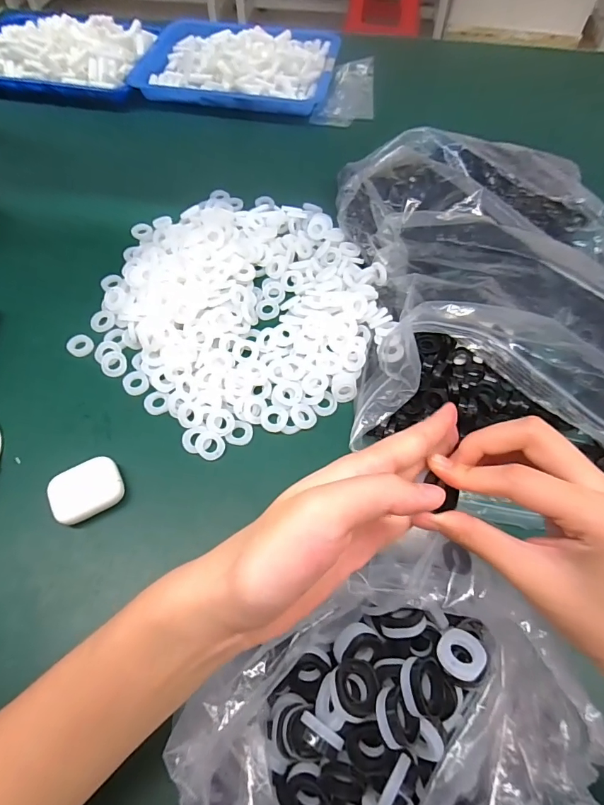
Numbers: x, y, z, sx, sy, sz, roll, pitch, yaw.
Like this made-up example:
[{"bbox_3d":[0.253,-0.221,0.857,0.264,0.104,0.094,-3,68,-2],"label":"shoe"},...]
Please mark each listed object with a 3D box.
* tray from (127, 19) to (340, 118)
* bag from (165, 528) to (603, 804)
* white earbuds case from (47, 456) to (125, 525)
[{"bbox_3d":[-0.111,-0.618,0.774,0.335,0.042,0.261,10,60,6],"label":"tray"},{"bbox_3d":[0.056,0.189,0.242,0.226,0.079,0.160,-30,64,-16],"label":"bag"},{"bbox_3d":[-0.185,0.078,0.373,0.057,0.025,0.043,-29,64,-16],"label":"white earbuds case"}]

